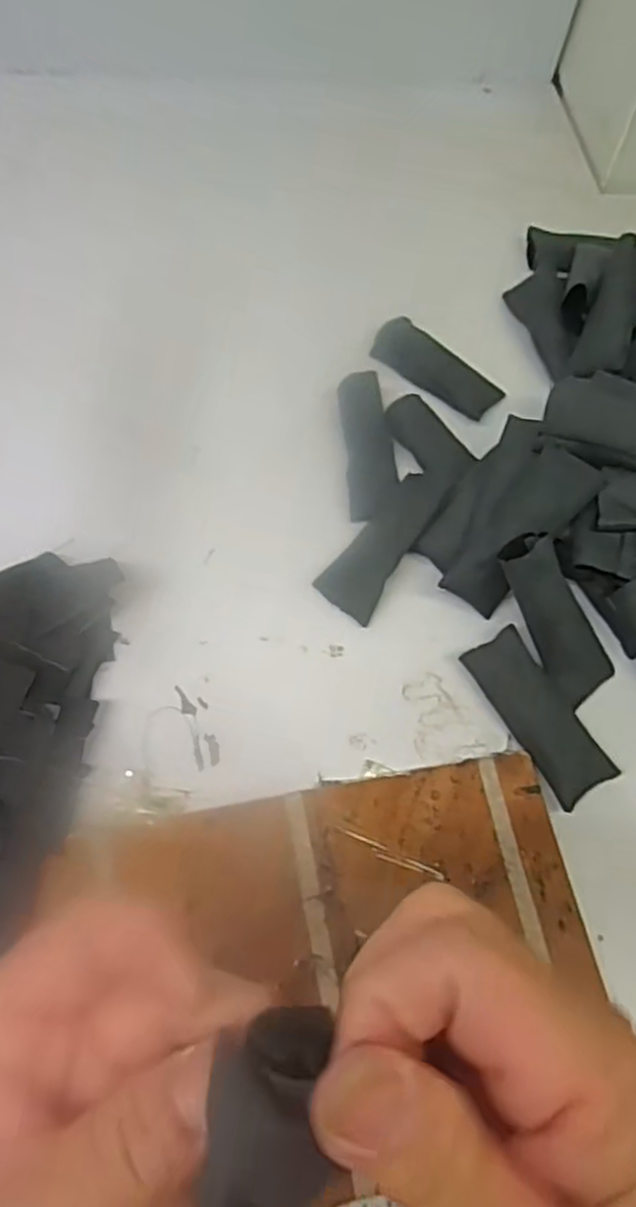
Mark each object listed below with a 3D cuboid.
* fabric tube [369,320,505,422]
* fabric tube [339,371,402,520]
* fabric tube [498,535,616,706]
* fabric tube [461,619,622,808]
[{"bbox_3d":[0.087,-0.174,0.551,0.101,0.013,0.043,41,67,17],"label":"fabric tube"},{"bbox_3d":[0.035,-0.107,0.501,0.033,0.023,0.104,-3,63,-5],"label":"fabric tube"},{"bbox_3d":[0.140,0.009,0.433,0.041,0.021,0.103,-33,105,-19],"label":"fabric tube"},{"bbox_3d":[0.126,0.064,0.432,0.041,0.015,0.098,-27,67,-16],"label":"fabric tube"}]

